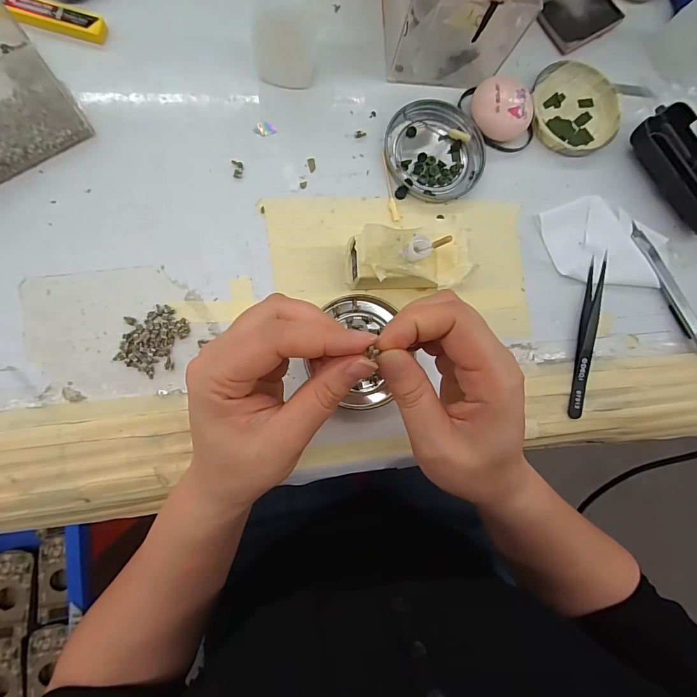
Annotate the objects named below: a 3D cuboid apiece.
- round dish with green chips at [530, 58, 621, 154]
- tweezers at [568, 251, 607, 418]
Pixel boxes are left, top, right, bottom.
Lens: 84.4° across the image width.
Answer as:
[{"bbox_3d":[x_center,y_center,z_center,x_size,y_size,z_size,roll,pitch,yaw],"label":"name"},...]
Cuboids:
[{"bbox_3d":[0.188,-0.198,0.319,0.074,0.010,0.078,1,84,-8],"label":"round dish with green chips"},{"bbox_3d":[0.185,-0.010,0.297,0.010,0.015,0.127,11,83,-7],"label":"tweezers"}]

